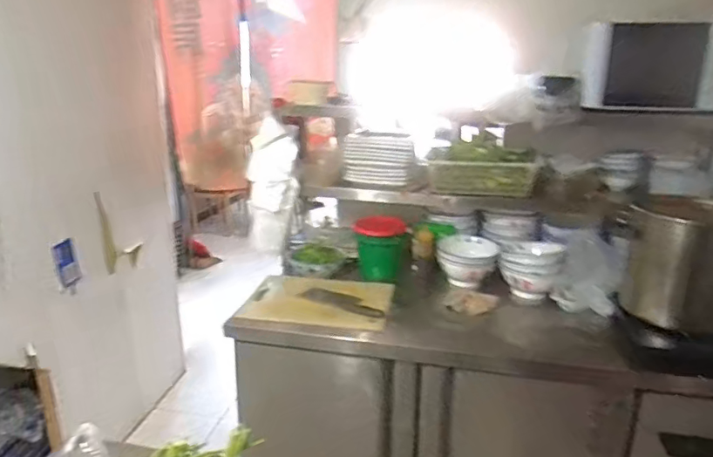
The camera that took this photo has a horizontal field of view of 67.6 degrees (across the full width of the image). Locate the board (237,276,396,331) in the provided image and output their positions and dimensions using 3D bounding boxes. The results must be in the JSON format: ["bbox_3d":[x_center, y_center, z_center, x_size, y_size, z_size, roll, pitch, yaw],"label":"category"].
[{"bbox_3d":[-0.126,0.220,1.664,0.450,0.035,0.311,3,17,9],"label":"board"}]

